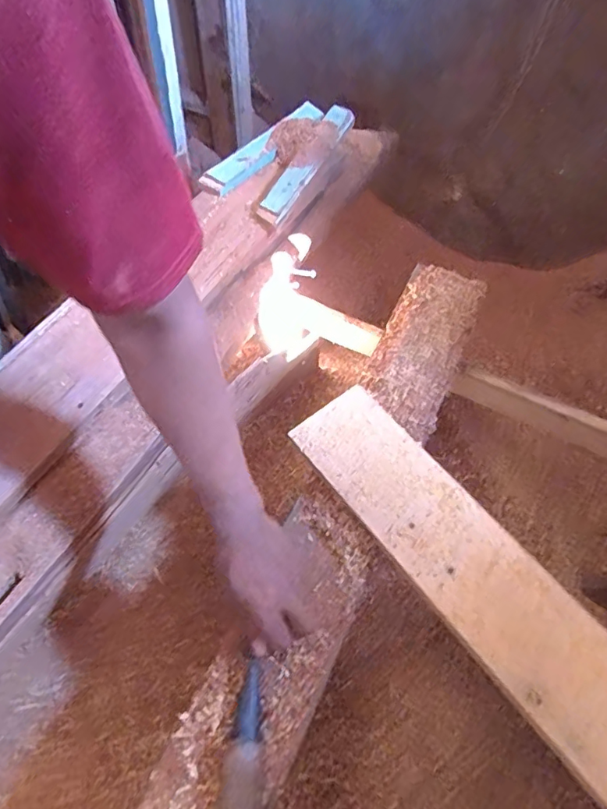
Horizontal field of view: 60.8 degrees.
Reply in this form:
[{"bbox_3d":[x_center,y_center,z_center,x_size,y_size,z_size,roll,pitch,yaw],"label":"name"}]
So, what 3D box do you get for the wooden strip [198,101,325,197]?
[{"bbox_3d":[-0.061,-0.393,0.793,0.046,0.014,0.239,39,71,16],"label":"wooden strip"}]

